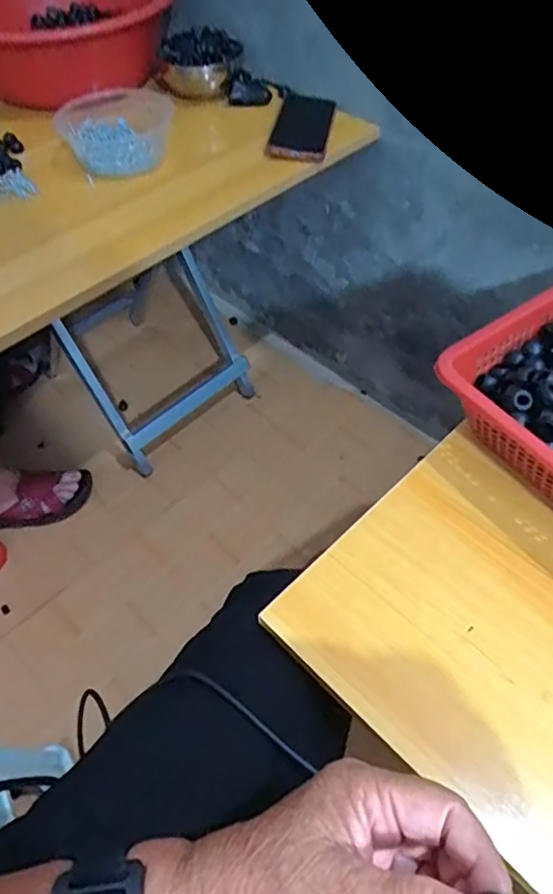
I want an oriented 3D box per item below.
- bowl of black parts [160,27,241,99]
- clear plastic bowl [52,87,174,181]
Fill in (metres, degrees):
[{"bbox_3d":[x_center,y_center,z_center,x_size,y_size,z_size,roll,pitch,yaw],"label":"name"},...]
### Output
[{"bbox_3d":[-0.111,-0.585,0.893,0.124,0.076,0.099,-9,54,-5],"label":"bowl of black parts"},{"bbox_3d":[-0.212,-0.424,0.781,0.140,0.058,0.150,-1,53,1],"label":"clear plastic bowl"}]

